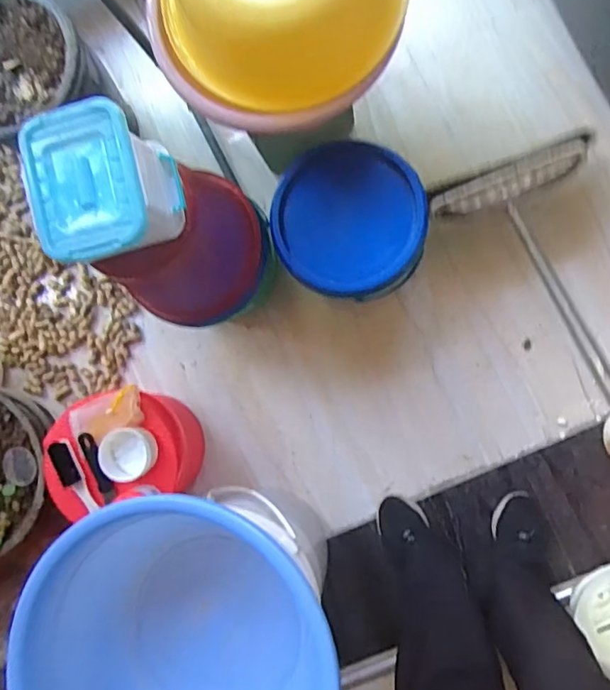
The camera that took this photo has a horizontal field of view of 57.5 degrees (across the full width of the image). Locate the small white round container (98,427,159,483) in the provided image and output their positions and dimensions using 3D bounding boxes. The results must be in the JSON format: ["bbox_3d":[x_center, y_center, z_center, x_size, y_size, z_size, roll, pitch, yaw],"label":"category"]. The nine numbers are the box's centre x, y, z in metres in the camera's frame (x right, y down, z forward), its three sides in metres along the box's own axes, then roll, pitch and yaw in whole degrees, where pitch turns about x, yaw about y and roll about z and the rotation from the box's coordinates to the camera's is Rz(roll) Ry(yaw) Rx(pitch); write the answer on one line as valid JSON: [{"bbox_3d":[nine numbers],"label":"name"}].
[{"bbox_3d":[-0.304,0.187,0.953,0.091,0.037,0.088,0,90,7],"label":"small white round container"}]

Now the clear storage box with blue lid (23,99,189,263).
[{"bbox_3d":[-0.242,-0.184,0.672,0.161,0.096,0.175,-14,88,7],"label":"clear storage box with blue lid"}]

